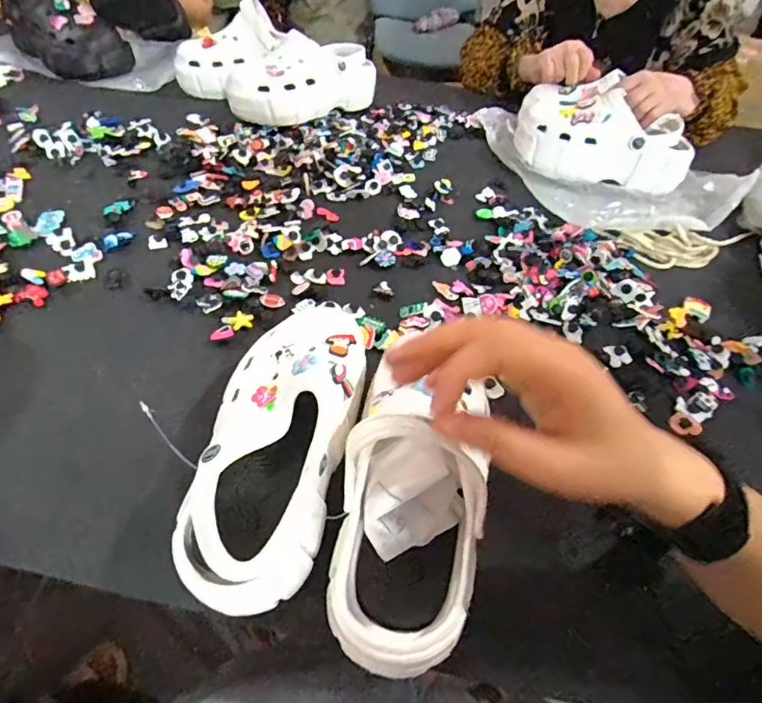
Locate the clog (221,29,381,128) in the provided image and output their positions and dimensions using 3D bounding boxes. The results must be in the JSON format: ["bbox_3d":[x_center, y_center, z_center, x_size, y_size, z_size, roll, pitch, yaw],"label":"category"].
[{"bbox_3d":[-0.128,-0.451,0.802,0.114,0.093,0.241,39,58,24],"label":"clog"}]

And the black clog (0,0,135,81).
[{"bbox_3d":[-0.585,-0.583,0.878,0.300,0.093,0.123,32,55,20],"label":"black clog"}]

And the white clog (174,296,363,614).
[{"bbox_3d":[-0.072,0.064,0.378,0.114,0.086,0.248,5,51,0],"label":"white clog"}]

